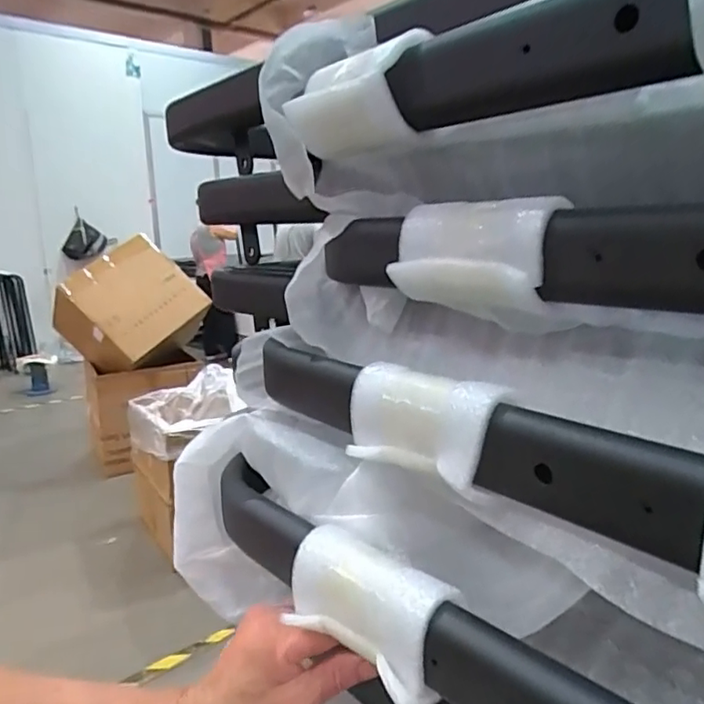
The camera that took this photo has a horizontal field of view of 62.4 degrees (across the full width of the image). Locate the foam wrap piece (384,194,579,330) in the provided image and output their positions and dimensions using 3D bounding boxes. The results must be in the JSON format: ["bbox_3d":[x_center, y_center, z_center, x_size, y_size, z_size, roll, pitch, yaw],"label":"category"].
[{"bbox_3d":[0.061,-0.042,0.284,0.084,0.059,0.038,10,16,42],"label":"foam wrap piece"}]

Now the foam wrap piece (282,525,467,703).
[{"bbox_3d":[0.005,0.118,0.270,0.083,0.044,0.031,9,16,42],"label":"foam wrap piece"}]

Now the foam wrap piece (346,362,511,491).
[{"bbox_3d":[0.030,0.033,0.273,0.027,0.044,0.082,-11,15,-40],"label":"foam wrap piece"}]

